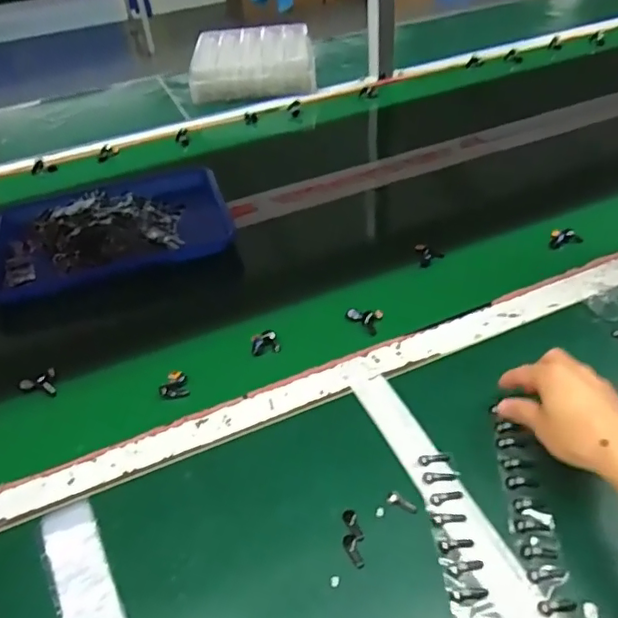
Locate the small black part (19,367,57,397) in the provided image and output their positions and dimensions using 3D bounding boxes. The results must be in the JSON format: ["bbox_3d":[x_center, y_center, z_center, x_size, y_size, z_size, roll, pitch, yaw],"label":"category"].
[{"bbox_3d":[-0.296,0.080,0.618,0.039,0.025,0.019,1,41,7],"label":"small black part"}]

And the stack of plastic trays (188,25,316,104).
[{"bbox_3d":[-0.127,-0.560,1.282,0.266,0.073,0.269,-5,41,0],"label":"stack of plastic trays"}]

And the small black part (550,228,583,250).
[{"bbox_3d":[0.341,-0.095,0.750,0.042,0.020,0.017,-11,41,-7],"label":"small black part"}]

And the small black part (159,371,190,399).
[{"bbox_3d":[-0.143,0.081,0.596,0.030,0.023,0.021,-18,43,-15],"label":"small black part"}]

